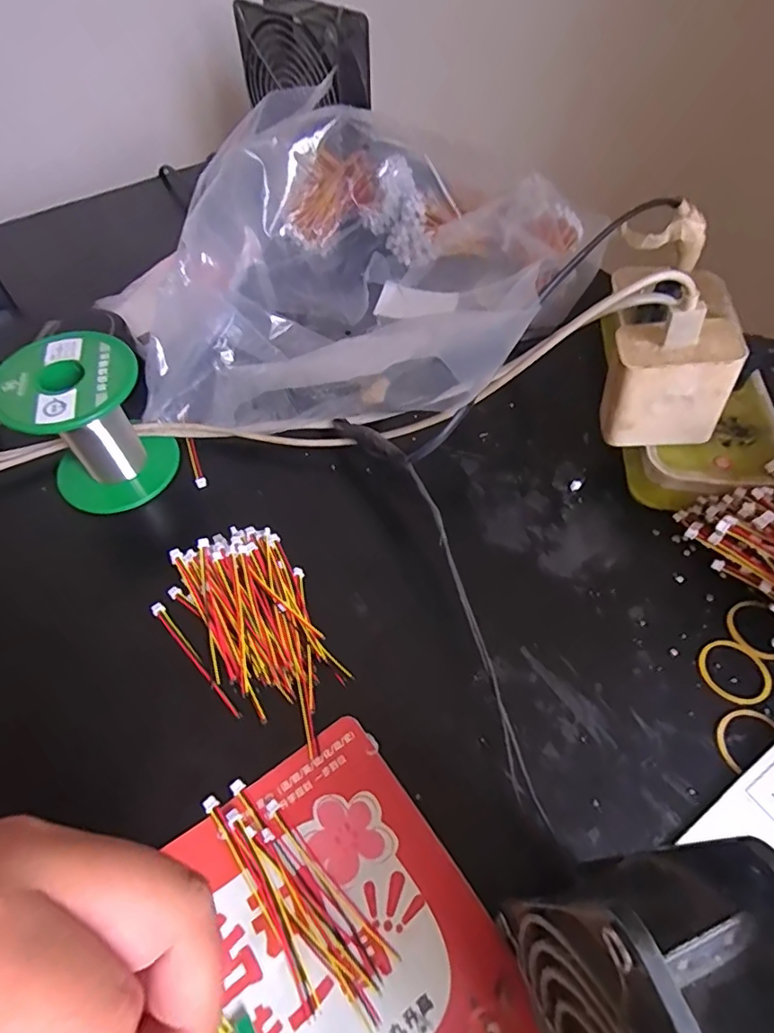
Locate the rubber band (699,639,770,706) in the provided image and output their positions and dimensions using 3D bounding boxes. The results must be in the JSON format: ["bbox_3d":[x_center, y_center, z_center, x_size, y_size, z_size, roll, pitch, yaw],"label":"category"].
[{"bbox_3d":[0.163,0.072,0.251,0.030,0.004,0.030,35,65,21],"label":"rubber band"}]

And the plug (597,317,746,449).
[{"bbox_3d":[0.140,-0.066,0.272,0.058,0.058,0.031,12,59,9],"label":"plug"}]

